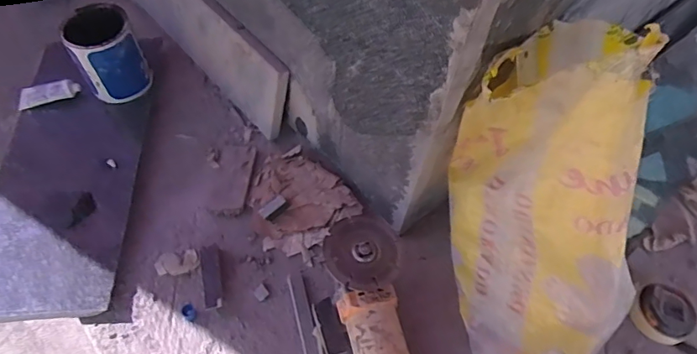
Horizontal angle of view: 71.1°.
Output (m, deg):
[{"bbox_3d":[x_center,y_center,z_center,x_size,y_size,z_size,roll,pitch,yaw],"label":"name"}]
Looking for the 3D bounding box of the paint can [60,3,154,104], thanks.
[{"bbox_3d":[-0.379,-0.190,0.777,0.096,0.128,0.097,2,57,-3],"label":"paint can"}]

